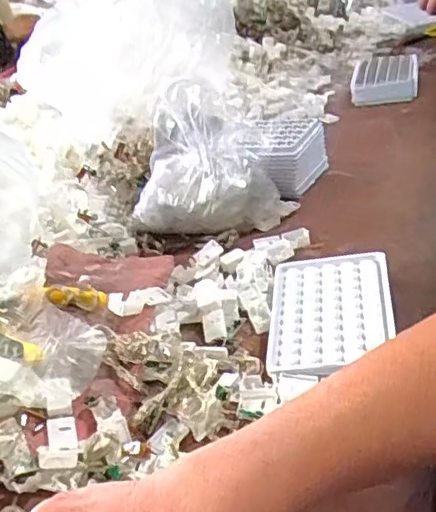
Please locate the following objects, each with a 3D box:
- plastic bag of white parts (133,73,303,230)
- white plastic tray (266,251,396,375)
[{"bbox_3d":[-0.017,-0.101,0.654,0.167,0.134,0.098,-11,31,4],"label":"plastic bag of white parts"},{"bbox_3d":[0.090,0.044,0.496,0.095,0.025,0.129,-5,31,14],"label":"white plastic tray"}]

